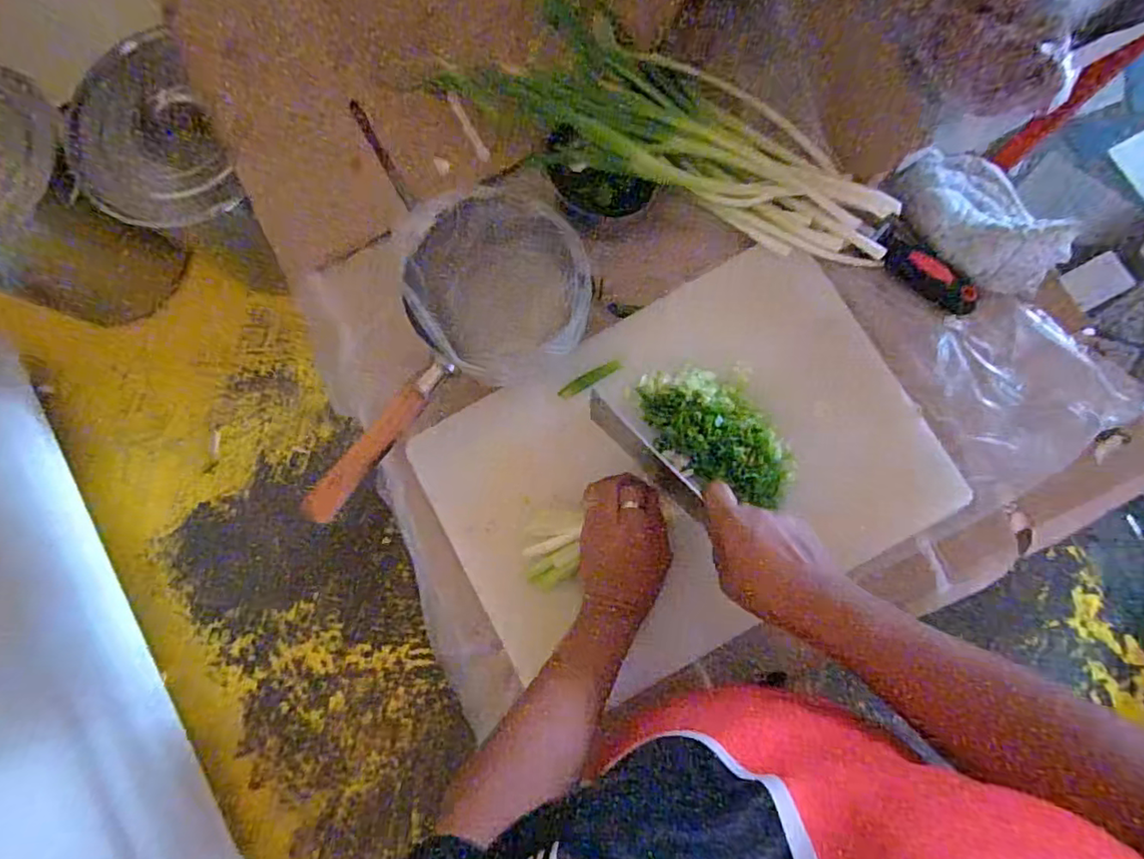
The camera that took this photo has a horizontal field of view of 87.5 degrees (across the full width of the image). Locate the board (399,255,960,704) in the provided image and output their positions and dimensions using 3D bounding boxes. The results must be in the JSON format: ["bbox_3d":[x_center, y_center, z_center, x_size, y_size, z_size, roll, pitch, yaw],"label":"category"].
[{"bbox_3d":[0.097,0.038,0.554,0.422,0.024,0.298,-29,80,-1],"label":"board"}]

